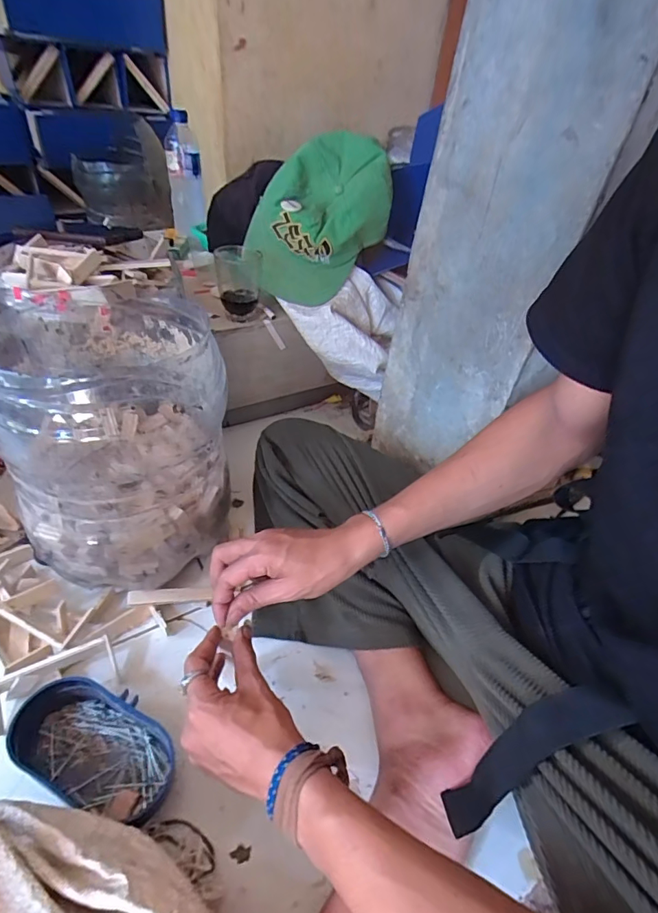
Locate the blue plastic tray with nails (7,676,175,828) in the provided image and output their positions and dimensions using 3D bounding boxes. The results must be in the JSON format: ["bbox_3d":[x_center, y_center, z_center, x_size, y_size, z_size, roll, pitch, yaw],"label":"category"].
[{"bbox_3d":[-0.222,0.272,0.434,0.159,0.044,0.086,17,41,11],"label":"blue plastic tray with nails"}]

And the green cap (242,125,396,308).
[{"bbox_3d":[-0.020,-0.362,0.721,0.222,0.214,0.112,-8,42,-17],"label":"green cap"}]

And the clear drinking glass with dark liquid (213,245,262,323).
[{"bbox_3d":[-0.140,-0.272,0.723,0.069,0.093,0.067,0,41,-9],"label":"clear drinking glass with dark liquid"}]

